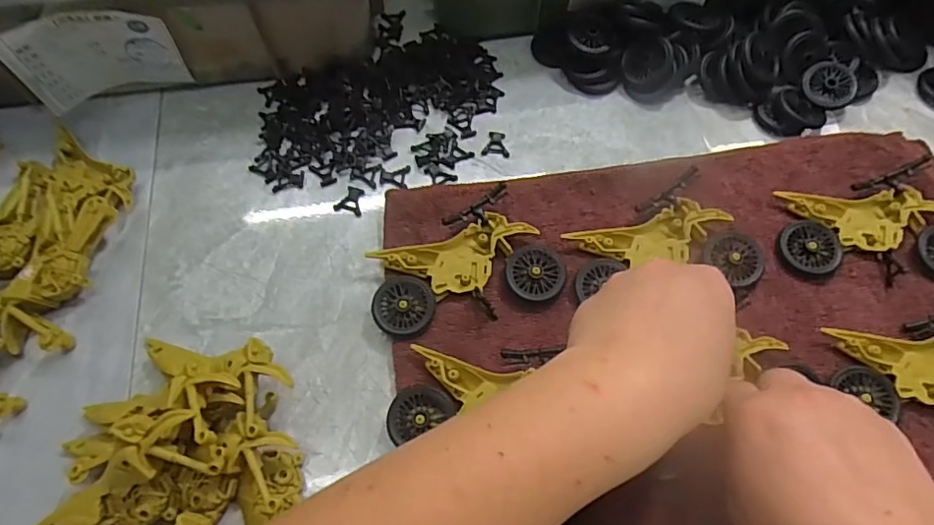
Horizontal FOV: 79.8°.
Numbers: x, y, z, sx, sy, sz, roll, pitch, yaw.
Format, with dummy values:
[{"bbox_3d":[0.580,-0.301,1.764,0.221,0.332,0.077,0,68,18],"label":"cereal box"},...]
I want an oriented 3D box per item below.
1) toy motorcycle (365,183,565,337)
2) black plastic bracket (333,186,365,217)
[{"bbox_3d":[-0.005,0.003,0.353,0.113,0.021,0.075,-20,65,-9],"label":"toy motorcycle"},{"bbox_3d":[-0.081,-0.043,0.390,0.019,0.004,0.020,13,64,7],"label":"black plastic bracket"}]

